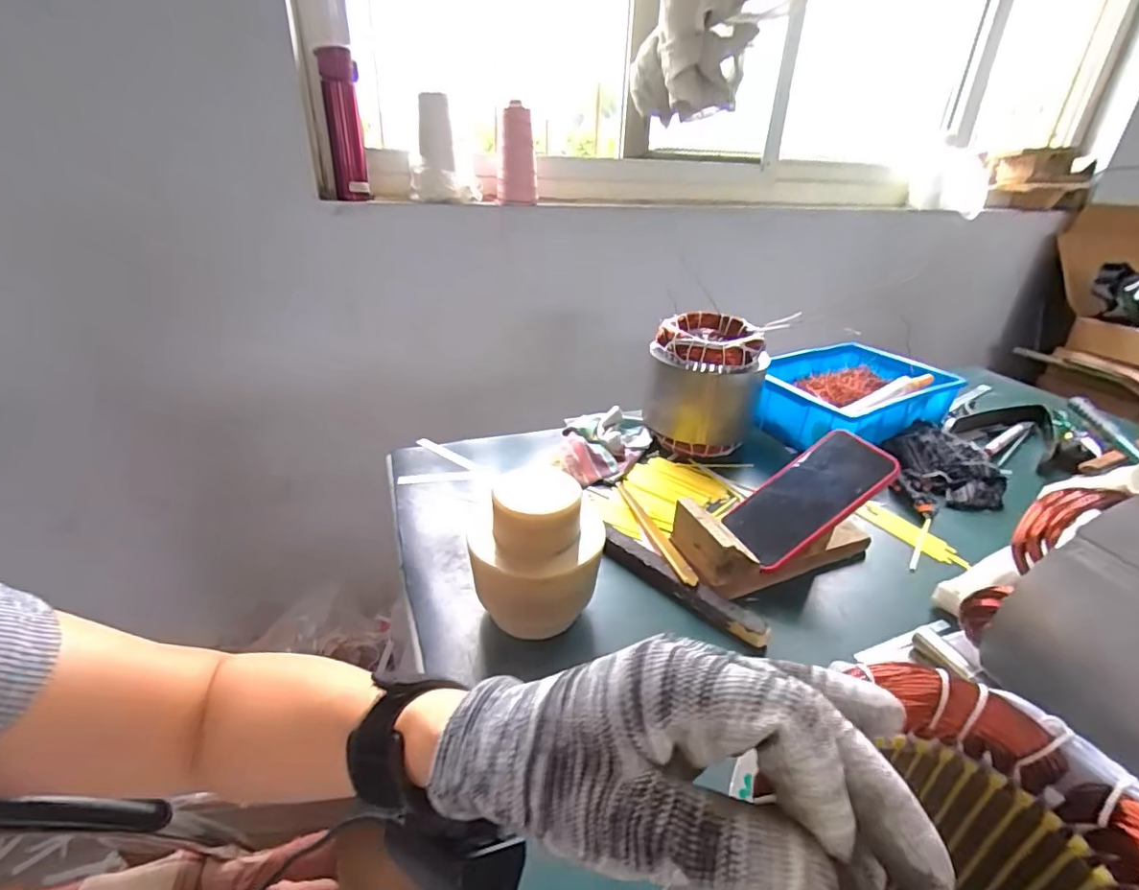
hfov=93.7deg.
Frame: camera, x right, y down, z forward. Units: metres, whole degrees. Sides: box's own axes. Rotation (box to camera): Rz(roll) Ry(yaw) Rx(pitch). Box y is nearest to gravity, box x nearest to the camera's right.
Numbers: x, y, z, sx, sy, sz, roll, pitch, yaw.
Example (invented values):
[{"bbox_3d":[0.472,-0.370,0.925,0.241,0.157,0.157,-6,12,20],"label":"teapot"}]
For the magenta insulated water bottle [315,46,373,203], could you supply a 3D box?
[{"bbox_3d":[-0.352,-0.497,0.841,0.053,0.202,0.057,-10,31,-22],"label":"magenta insulated water bottle"}]

